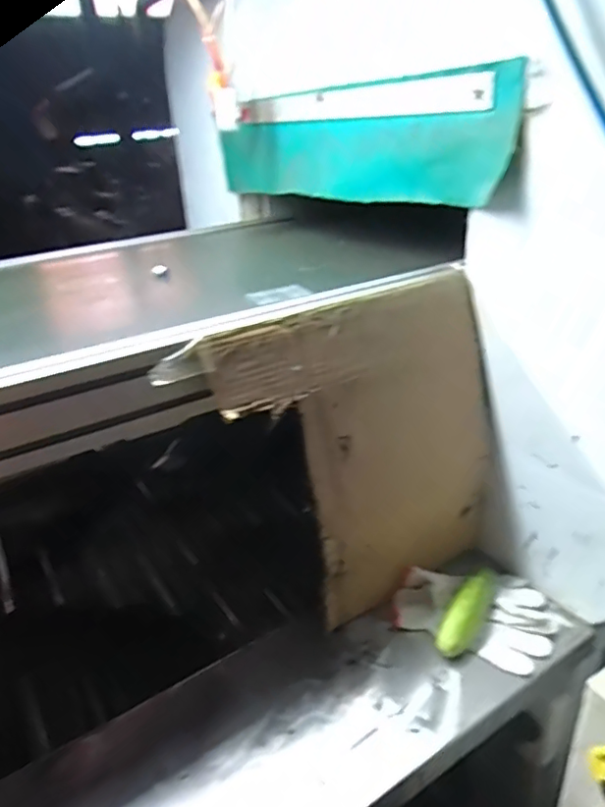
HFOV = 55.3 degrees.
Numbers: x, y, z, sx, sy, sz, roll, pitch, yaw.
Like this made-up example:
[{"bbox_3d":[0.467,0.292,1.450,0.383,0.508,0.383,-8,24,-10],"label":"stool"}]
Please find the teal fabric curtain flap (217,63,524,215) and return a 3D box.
[{"bbox_3d":[0.048,-0.366,0.823,0.070,0.140,0.607,-18,29,-26],"label":"teal fabric curtain flap"}]

